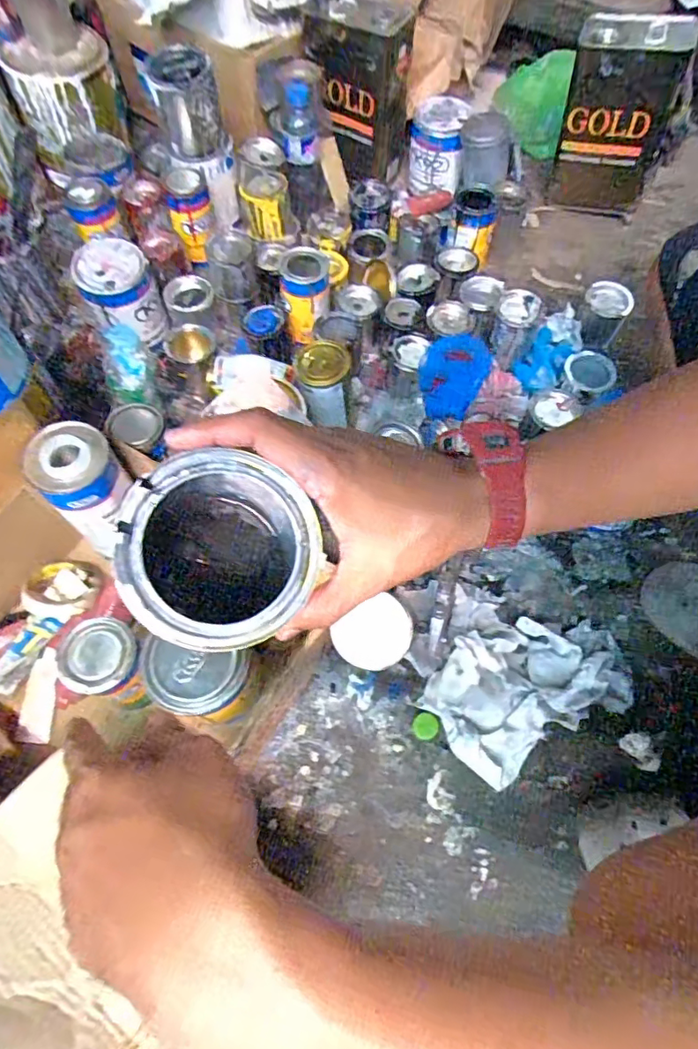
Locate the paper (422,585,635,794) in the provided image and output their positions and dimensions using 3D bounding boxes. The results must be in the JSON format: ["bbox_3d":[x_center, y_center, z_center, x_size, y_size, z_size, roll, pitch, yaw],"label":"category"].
[{"bbox_3d":[0.202,0.187,0.628,0.212,0.082,0.210,24,67,11],"label":"paper"}]

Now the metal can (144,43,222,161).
[{"bbox_3d":[-0.245,-0.636,0.826,0.086,0.113,0.086,-10,65,-5],"label":"metal can"}]

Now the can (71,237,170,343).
[{"bbox_3d":[-0.336,-0.345,0.808,0.105,0.109,0.104,0,64,0],"label":"can"}]

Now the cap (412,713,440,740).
[{"bbox_3d":[0.090,0.237,0.642,0.029,0.012,0.028,0,64,0],"label":"cap"}]

